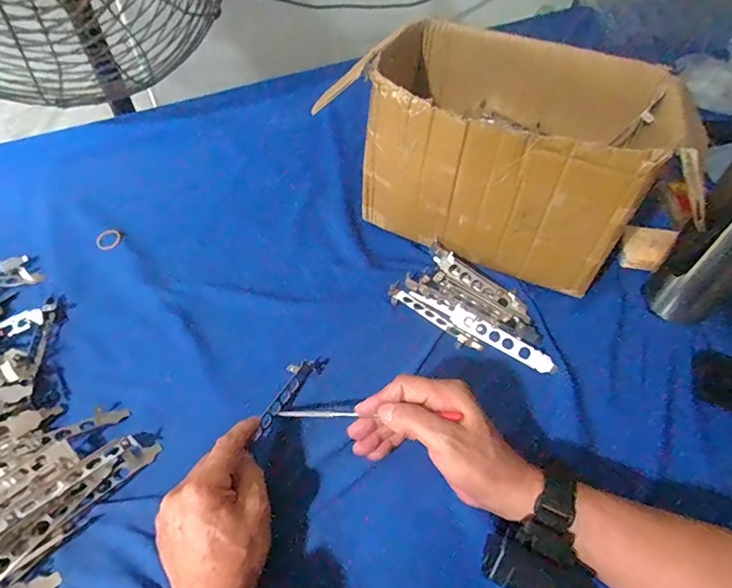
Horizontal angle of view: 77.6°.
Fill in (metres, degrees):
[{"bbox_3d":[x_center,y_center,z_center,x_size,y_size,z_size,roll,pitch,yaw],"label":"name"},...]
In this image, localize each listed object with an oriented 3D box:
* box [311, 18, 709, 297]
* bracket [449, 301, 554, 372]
[{"bbox_3d":[0.175,-0.161,0.544,0.357,0.198,0.229,27,55,19],"label":"box"},{"bbox_3d":[0.145,0.049,0.490,0.119,0.006,0.023,32,77,18],"label":"bracket"}]

